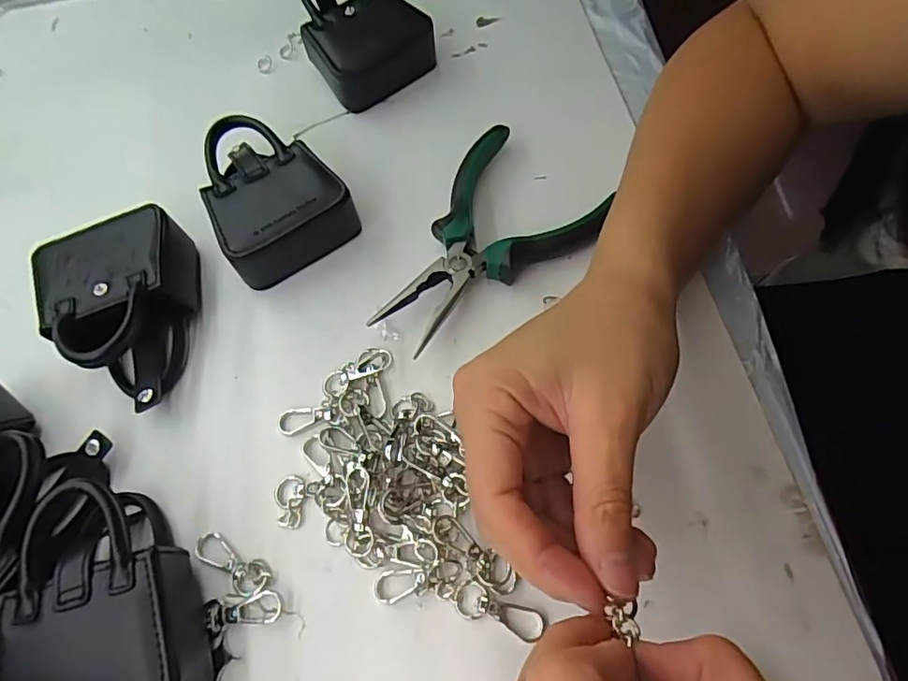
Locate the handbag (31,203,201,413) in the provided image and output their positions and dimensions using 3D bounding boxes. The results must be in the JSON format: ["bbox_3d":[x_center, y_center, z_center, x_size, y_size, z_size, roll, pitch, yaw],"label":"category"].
[{"bbox_3d":[-0.178,-0.016,0.306,0.074,0.043,0.106,-22,63,-8],"label":"handbag"}]

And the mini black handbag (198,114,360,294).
[{"bbox_3d":[-0.111,-0.087,0.336,0.073,0.042,0.095,-30,64,-11],"label":"mini black handbag"}]

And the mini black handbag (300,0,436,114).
[{"bbox_3d":[-0.067,-0.211,0.391,0.078,0.051,0.099,-36,66,-14],"label":"mini black handbag"}]

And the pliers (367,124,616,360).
[{"bbox_3d":[0.022,-0.053,0.316,0.089,0.024,0.146,30,68,18],"label":"pliers"}]

